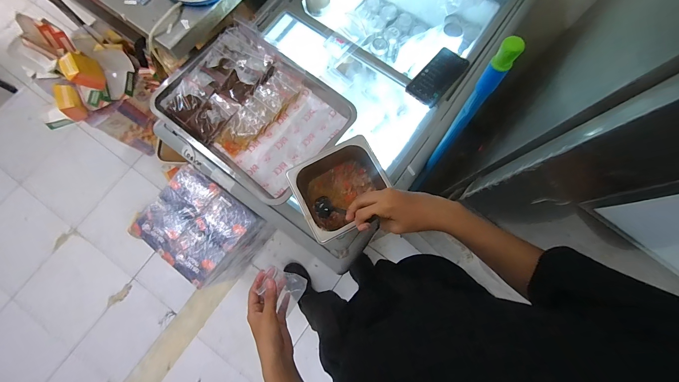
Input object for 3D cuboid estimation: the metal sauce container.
[{"bbox_3d":[0.003,-0.002,0.580,0.167,0.112,0.157,-27,79,-6],"label":"metal sauce container"}]

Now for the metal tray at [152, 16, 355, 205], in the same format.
[{"bbox_3d":[-0.195,-0.180,0.653,0.385,0.047,0.299,38,80,8],"label":"metal tray"}]

